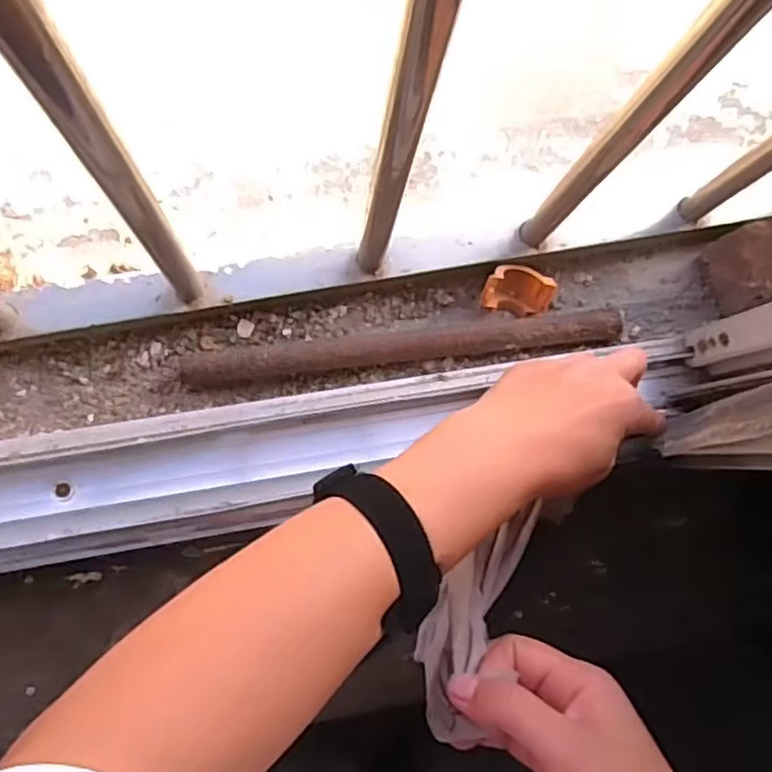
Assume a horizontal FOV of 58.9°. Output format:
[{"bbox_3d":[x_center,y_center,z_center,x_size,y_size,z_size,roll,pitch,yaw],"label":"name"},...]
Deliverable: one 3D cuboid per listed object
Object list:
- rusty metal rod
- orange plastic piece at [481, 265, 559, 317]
[{"bbox_3d":[0.016,-0.026,0.472,0.296,0.023,0.023,-7,84,-7],"label":"rusty metal rod"},{"bbox_3d":[0.092,-0.069,0.482,0.051,0.032,0.034,6,83,-6],"label":"orange plastic piece"}]

